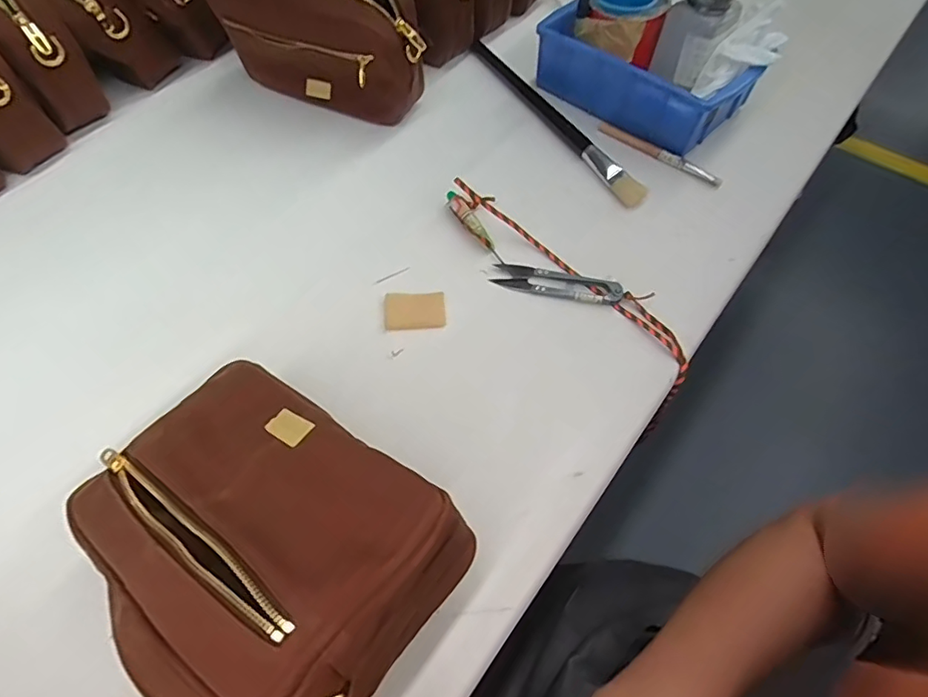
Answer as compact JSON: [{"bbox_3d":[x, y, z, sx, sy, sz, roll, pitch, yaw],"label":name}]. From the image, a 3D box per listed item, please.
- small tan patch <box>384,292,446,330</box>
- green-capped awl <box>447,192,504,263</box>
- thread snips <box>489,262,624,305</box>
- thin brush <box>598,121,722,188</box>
[{"bbox_3d":[-0.038,-0.029,0.404,0.045,0.005,0.030,-4,58,-4],"label":"small tan patch"},{"bbox_3d":[0.008,-0.104,0.445,0.013,0.011,0.080,-27,63,-17],"label":"green-capped awl"},{"bbox_3d":[0.074,-0.054,0.414,0.099,0.011,0.025,13,59,6],"label":"thread snips"},{"bbox_3d":[0.184,-0.187,0.502,0.128,0.014,0.008,39,65,20],"label":"thin brush"}]

